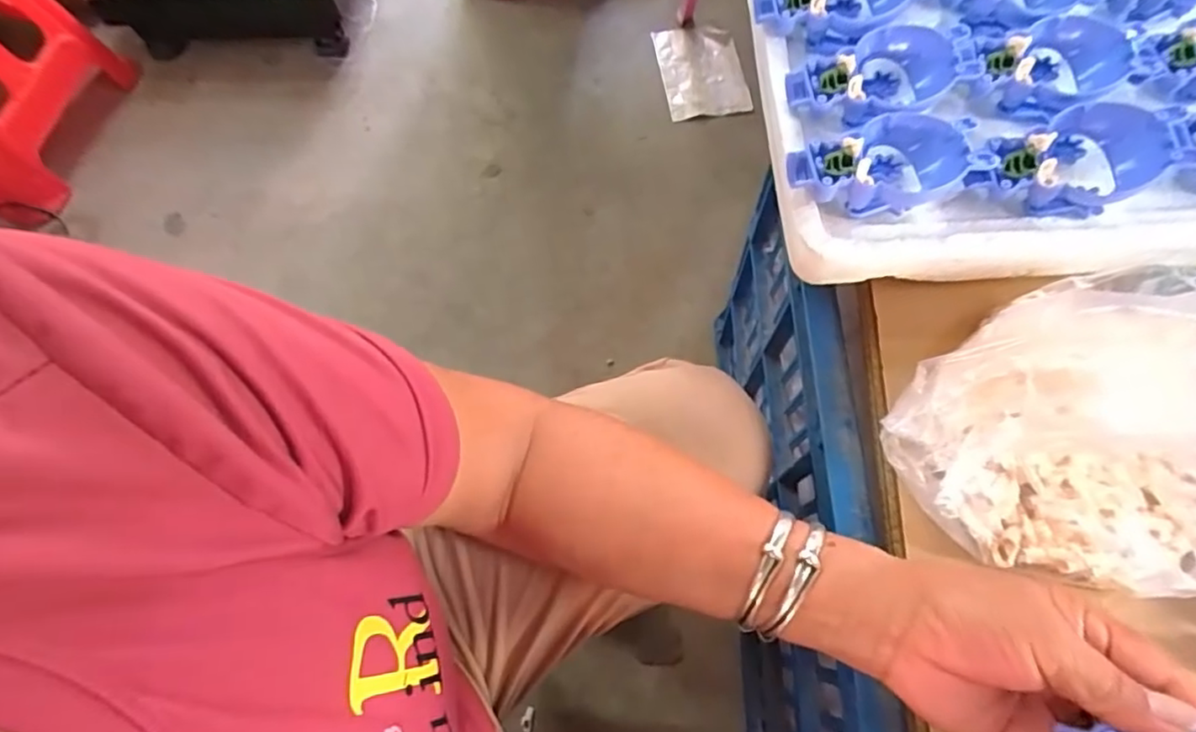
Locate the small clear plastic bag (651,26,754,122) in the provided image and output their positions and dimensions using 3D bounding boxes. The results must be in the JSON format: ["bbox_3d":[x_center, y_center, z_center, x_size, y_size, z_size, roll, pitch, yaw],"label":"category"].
[{"bbox_3d":[0.175,-0.506,1.041,0.134,0.011,0.204,-8,68,-1],"label":"small clear plastic bag"}]

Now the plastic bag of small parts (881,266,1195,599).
[{"bbox_3d":[0.253,0.035,0.266,0.213,0.127,0.108,-2,68,1],"label":"plastic bag of small parts"}]

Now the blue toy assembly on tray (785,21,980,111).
[{"bbox_3d":[0.169,-0.171,0.369,0.101,0.034,0.058,-12,68,-3],"label":"blue toy assembly on tray"}]

